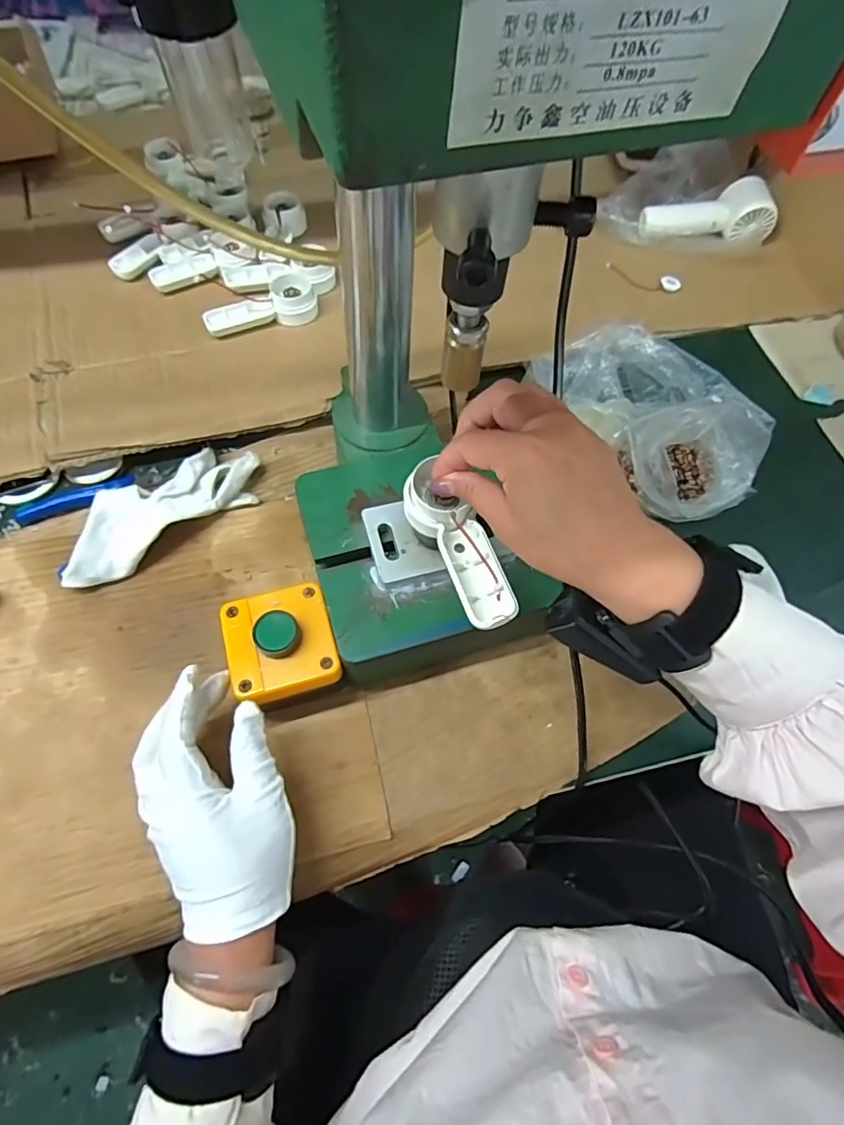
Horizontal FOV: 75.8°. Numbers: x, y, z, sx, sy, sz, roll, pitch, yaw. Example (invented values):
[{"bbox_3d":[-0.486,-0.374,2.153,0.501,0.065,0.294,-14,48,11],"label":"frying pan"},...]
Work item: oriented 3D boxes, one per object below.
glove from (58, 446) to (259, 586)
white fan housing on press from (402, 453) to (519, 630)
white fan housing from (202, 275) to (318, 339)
[{"bbox_3d":[-0.207,-0.043,0.432,0.164,0.035,0.058,-36,70,-18],"label":"glove"},{"bbox_3d":[0.022,-0.010,0.328,0.036,0.023,0.105,-28,78,-16],"label":"white fan housing on press"},{"bbox_3d":[-0.159,-0.253,0.536,0.108,0.021,0.046,-15,65,-10],"label":"white fan housing"}]

